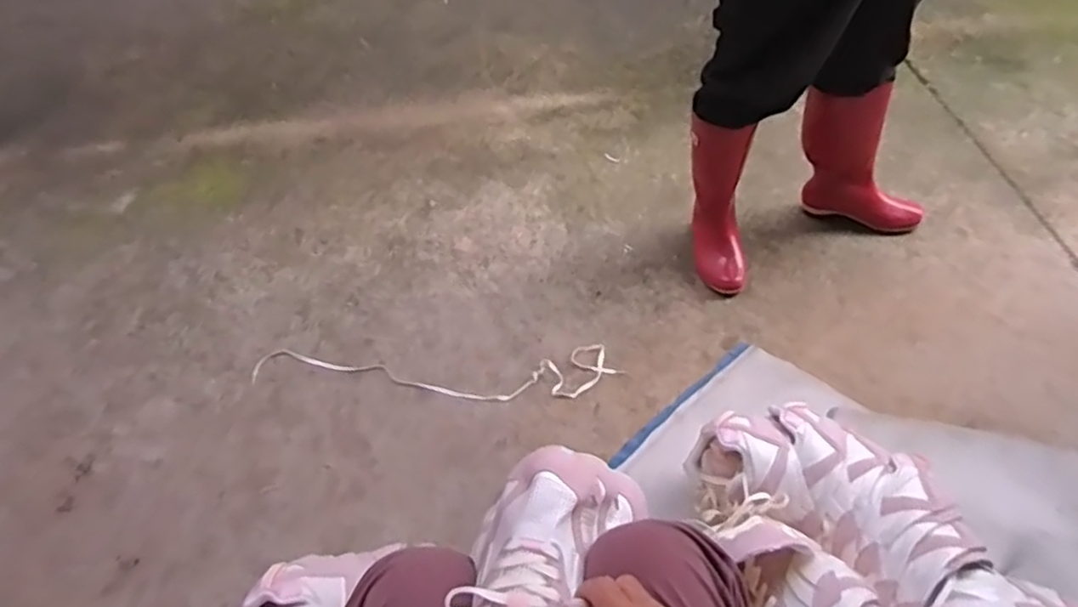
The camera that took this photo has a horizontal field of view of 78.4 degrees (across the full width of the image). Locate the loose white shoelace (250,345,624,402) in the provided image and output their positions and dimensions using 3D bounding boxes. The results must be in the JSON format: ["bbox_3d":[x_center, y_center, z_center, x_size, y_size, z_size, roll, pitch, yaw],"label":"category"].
[{"bbox_3d":[-0.209,0.123,1.216,0.693,0.014,0.117,0,48,7],"label":"loose white shoelace"}]

